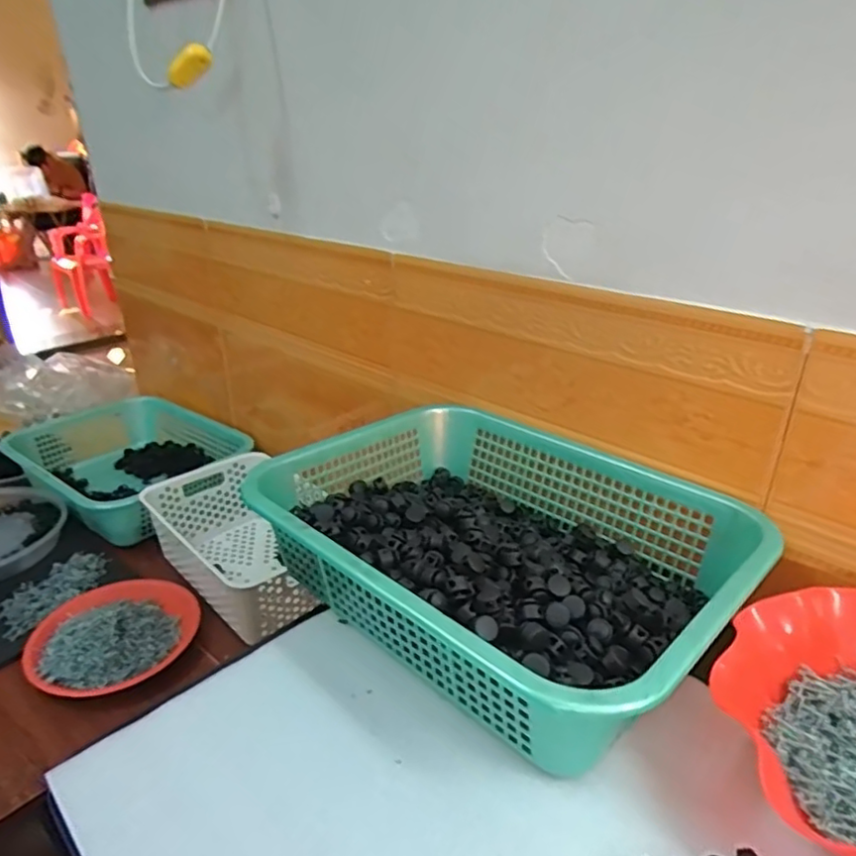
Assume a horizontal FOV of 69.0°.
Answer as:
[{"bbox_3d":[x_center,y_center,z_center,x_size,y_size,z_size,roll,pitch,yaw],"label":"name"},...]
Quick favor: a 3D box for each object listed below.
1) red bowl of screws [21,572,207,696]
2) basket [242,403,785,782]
[{"bbox_3d":[-0.397,0.245,0.784,0.191,0.051,0.185,-1,26,0],"label":"red bowl of screws"},{"bbox_3d":[0.061,0.095,0.543,0.382,0.101,0.292,23,35,39],"label":"basket"}]

